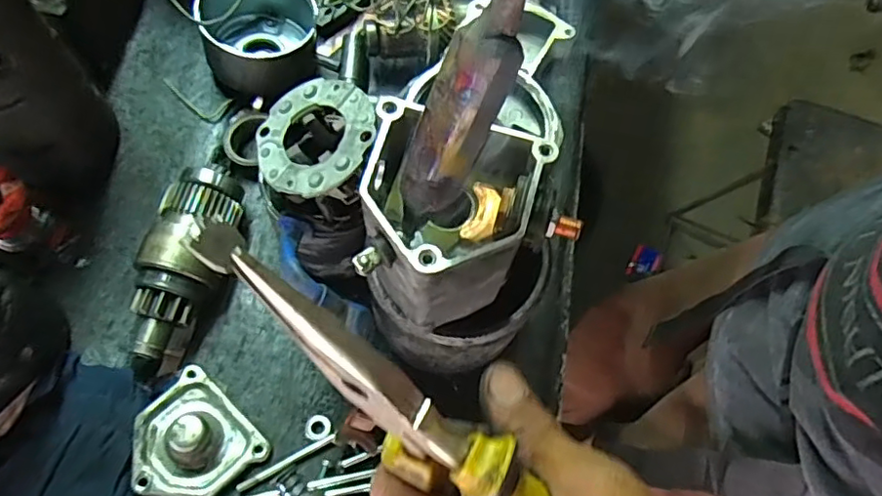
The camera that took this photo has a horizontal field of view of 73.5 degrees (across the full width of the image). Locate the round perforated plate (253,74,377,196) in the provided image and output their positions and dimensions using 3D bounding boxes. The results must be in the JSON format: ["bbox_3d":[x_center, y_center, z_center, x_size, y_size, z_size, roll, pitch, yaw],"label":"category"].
[{"bbox_3d":[-0.074,-0.065,0.345,0.073,0.004,0.074,-7,65,16],"label":"round perforated plate"}]

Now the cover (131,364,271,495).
[{"bbox_3d":[-0.164,0.124,0.379,0.075,0.037,0.070,41,72,12],"label":"cover"}]

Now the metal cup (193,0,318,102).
[{"bbox_3d":[-0.144,-0.177,0.477,0.086,0.060,0.102,-4,69,-5],"label":"metal cup"}]

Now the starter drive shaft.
[{"bbox_3d":[-0.178,0.008,0.414,0.052,0.045,0.146,12,68,1],"label":"starter drive shaft"}]

